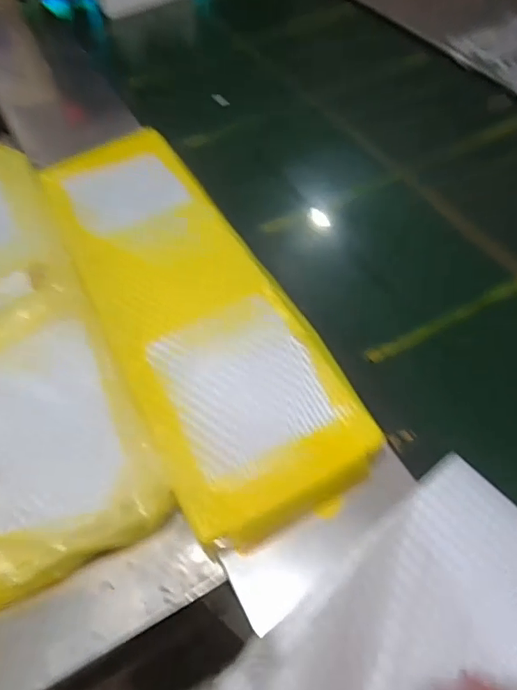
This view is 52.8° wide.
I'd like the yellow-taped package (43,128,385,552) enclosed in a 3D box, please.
[{"bbox_3d":[-0.126,-0.106,0.825,0.276,0.067,0.824,-23,57,-11],"label":"yellow-taped package"}]

